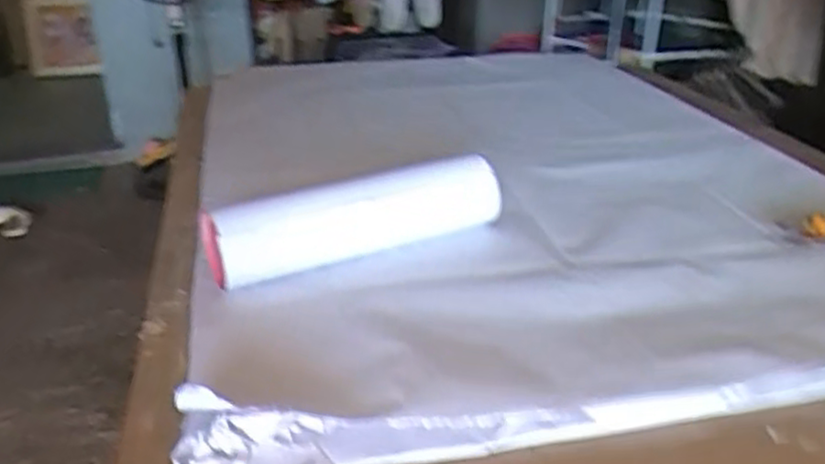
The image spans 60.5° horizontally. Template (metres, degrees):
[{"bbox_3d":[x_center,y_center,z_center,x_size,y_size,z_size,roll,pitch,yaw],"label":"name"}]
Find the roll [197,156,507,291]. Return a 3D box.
[{"bbox_3d":[-0.054,-0.016,0.709,0.305,0.073,0.072,-10,28,-20],"label":"roll"}]

